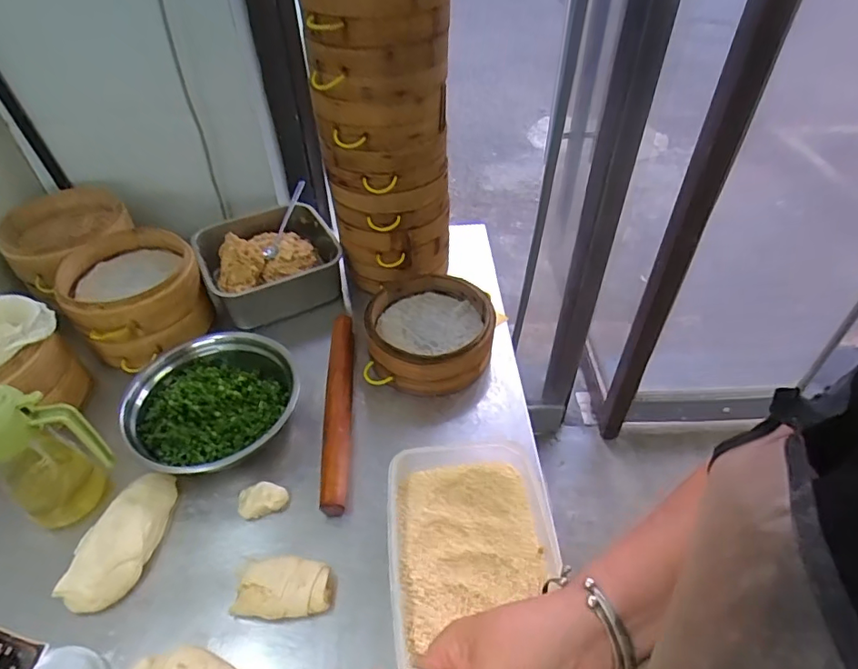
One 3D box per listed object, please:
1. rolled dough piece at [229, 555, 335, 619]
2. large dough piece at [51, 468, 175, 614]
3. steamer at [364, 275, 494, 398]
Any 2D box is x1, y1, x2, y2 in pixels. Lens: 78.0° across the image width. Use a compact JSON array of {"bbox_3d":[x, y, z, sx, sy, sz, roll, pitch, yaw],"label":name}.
[{"bbox_3d":[-0.138,0.245,0.513,0.089,0.030,0.052,3,46,5],"label":"rolled dough piece"},{"bbox_3d":[-0.315,0.211,0.550,0.064,0.045,0.141,6,46,7],"label":"large dough piece"},{"bbox_3d":[0.002,-0.008,0.733,0.169,0.059,0.175,1,45,2],"label":"steamer"}]

